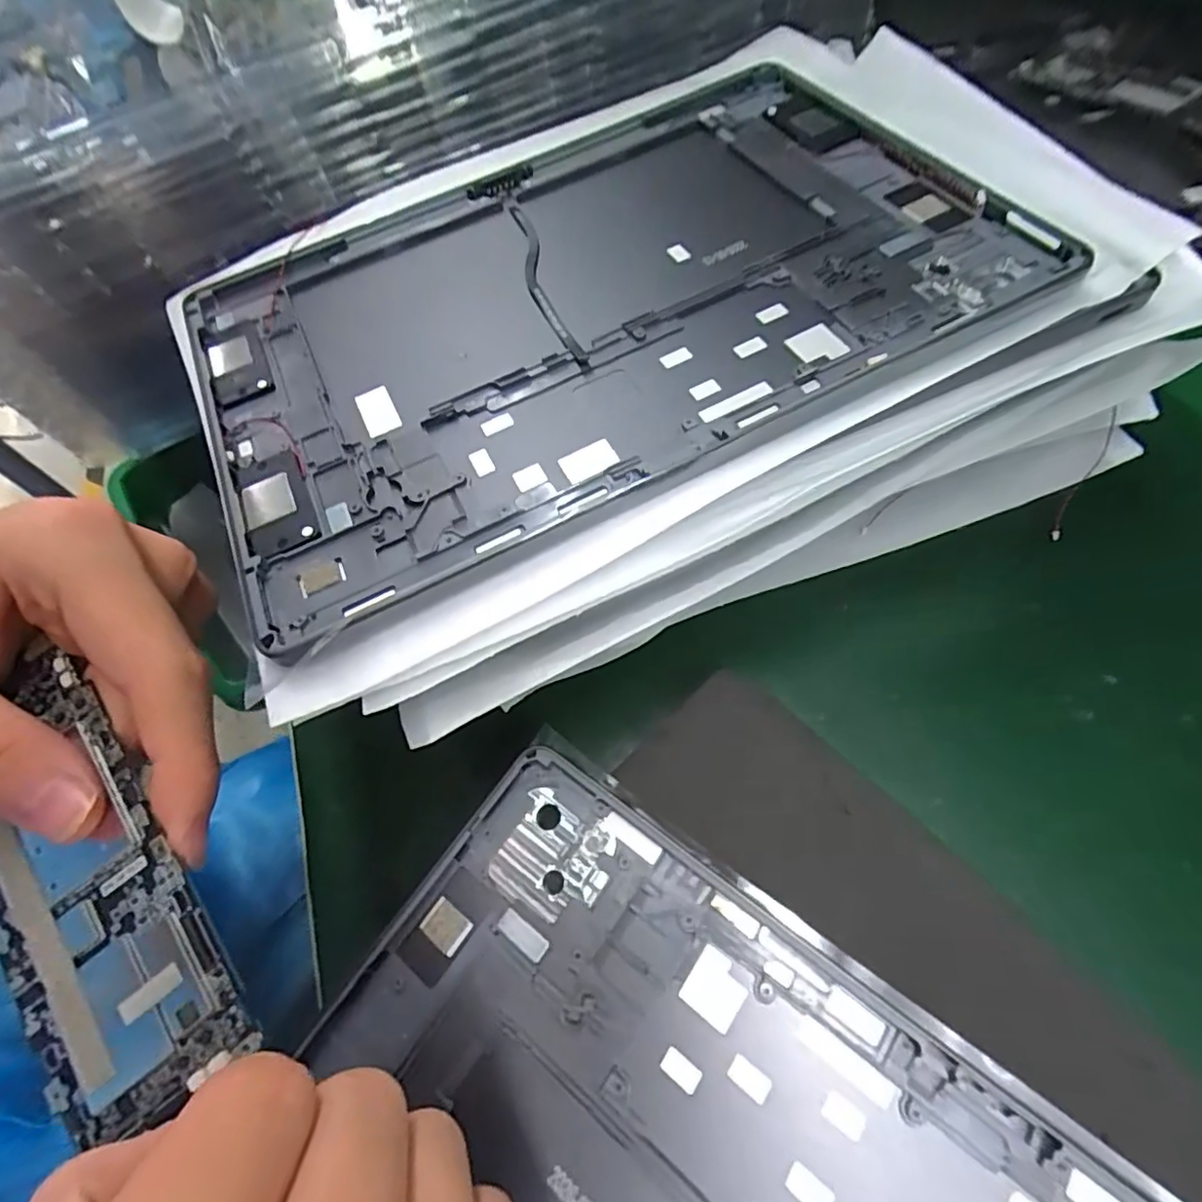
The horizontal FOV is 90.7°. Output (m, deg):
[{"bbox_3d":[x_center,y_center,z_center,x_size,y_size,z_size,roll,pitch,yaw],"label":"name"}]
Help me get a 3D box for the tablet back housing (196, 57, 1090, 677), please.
[{"bbox_3d":[-0.004,-0.100,0.201,0.253,0.013,0.170,-27,61,-7],"label":"tablet back housing"}]

